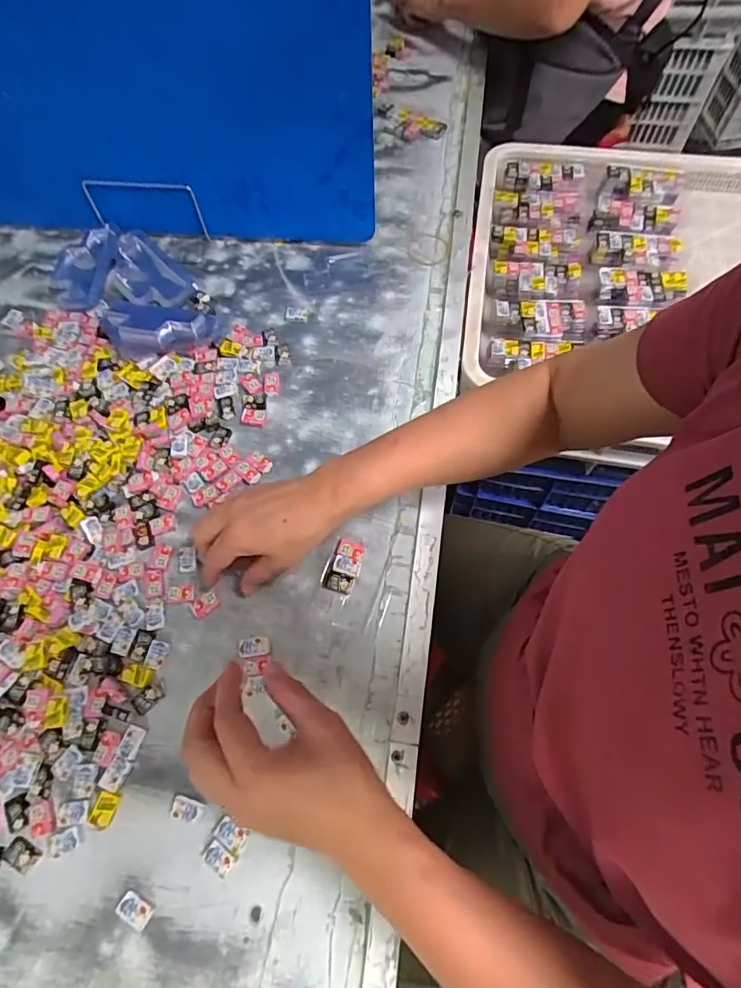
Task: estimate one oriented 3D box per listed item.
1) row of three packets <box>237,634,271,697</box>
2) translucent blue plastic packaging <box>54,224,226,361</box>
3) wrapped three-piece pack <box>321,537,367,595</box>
[{"bbox_3d":[-0.107,0.157,0.464,0.028,0.007,0.050,-4,66,0],"label":"row of three packets"},{"bbox_3d":[-0.308,-0.261,0.646,0.137,0.032,0.258,-37,70,-14],"label":"translucent blue plastic packaging"},{"bbox_3d":[-0.026,0.071,0.505,0.033,0.011,0.055,17,68,9],"label":"wrapped three-piece pack"}]

